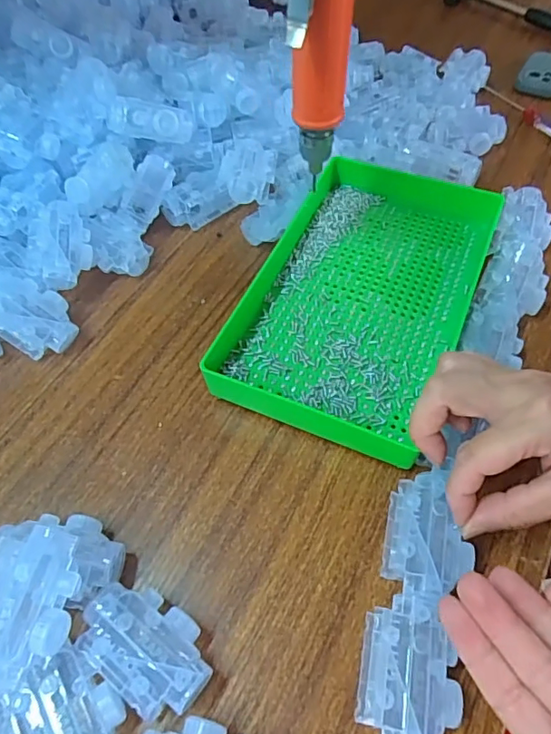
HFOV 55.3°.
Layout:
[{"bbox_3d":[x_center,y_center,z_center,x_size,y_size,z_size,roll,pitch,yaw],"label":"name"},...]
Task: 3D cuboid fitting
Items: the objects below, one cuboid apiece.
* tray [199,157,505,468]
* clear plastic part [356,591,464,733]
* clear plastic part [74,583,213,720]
[{"bbox_3d":[0.065,-0.059,0.401,0.160,0.037,0.256,20,59,15],"label":"tray"},{"bbox_3d":[0.067,0.152,0.262,0.046,0.029,0.070,7,57,7],"label":"clear plastic part"},{"bbox_3d":[-0.065,0.143,0.271,0.070,0.030,0.043,29,62,20],"label":"clear plastic part"}]

